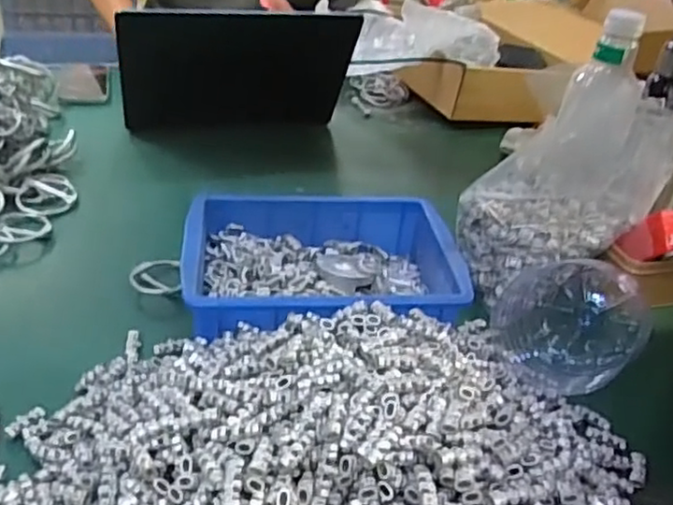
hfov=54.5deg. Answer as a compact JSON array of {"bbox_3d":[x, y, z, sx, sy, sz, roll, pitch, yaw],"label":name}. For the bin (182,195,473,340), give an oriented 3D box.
[{"bbox_3d":[-0.014,0.015,0.615,0.244,0.061,0.186,1,33,-8],"label":"bin"}]

